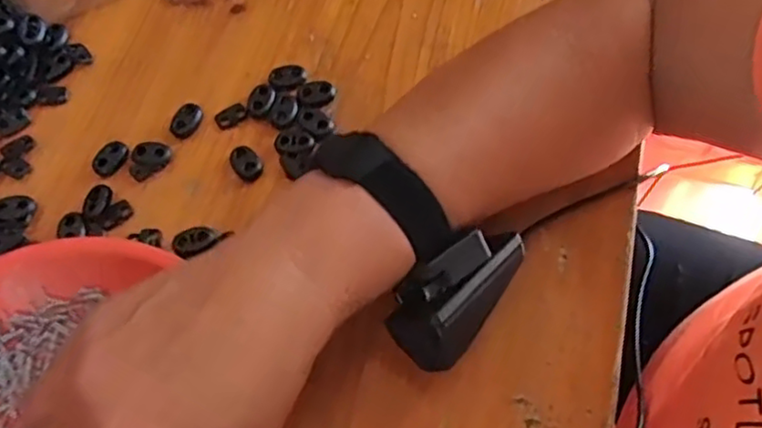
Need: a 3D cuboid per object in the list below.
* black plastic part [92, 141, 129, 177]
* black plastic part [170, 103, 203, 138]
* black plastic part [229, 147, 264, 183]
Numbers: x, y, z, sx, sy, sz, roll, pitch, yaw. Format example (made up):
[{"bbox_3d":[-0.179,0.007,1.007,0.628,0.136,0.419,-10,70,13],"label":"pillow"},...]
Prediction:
[{"bbox_3d":[-0.152,-0.031,0.360,0.015,0.004,0.021,28,69,14],"label":"black plastic part"},{"bbox_3d":[-0.112,-0.054,0.370,0.015,0.004,0.022,27,69,14],"label":"black plastic part"},{"bbox_3d":[-0.074,-0.028,0.355,0.015,0.005,0.021,-33,68,-12],"label":"black plastic part"}]

